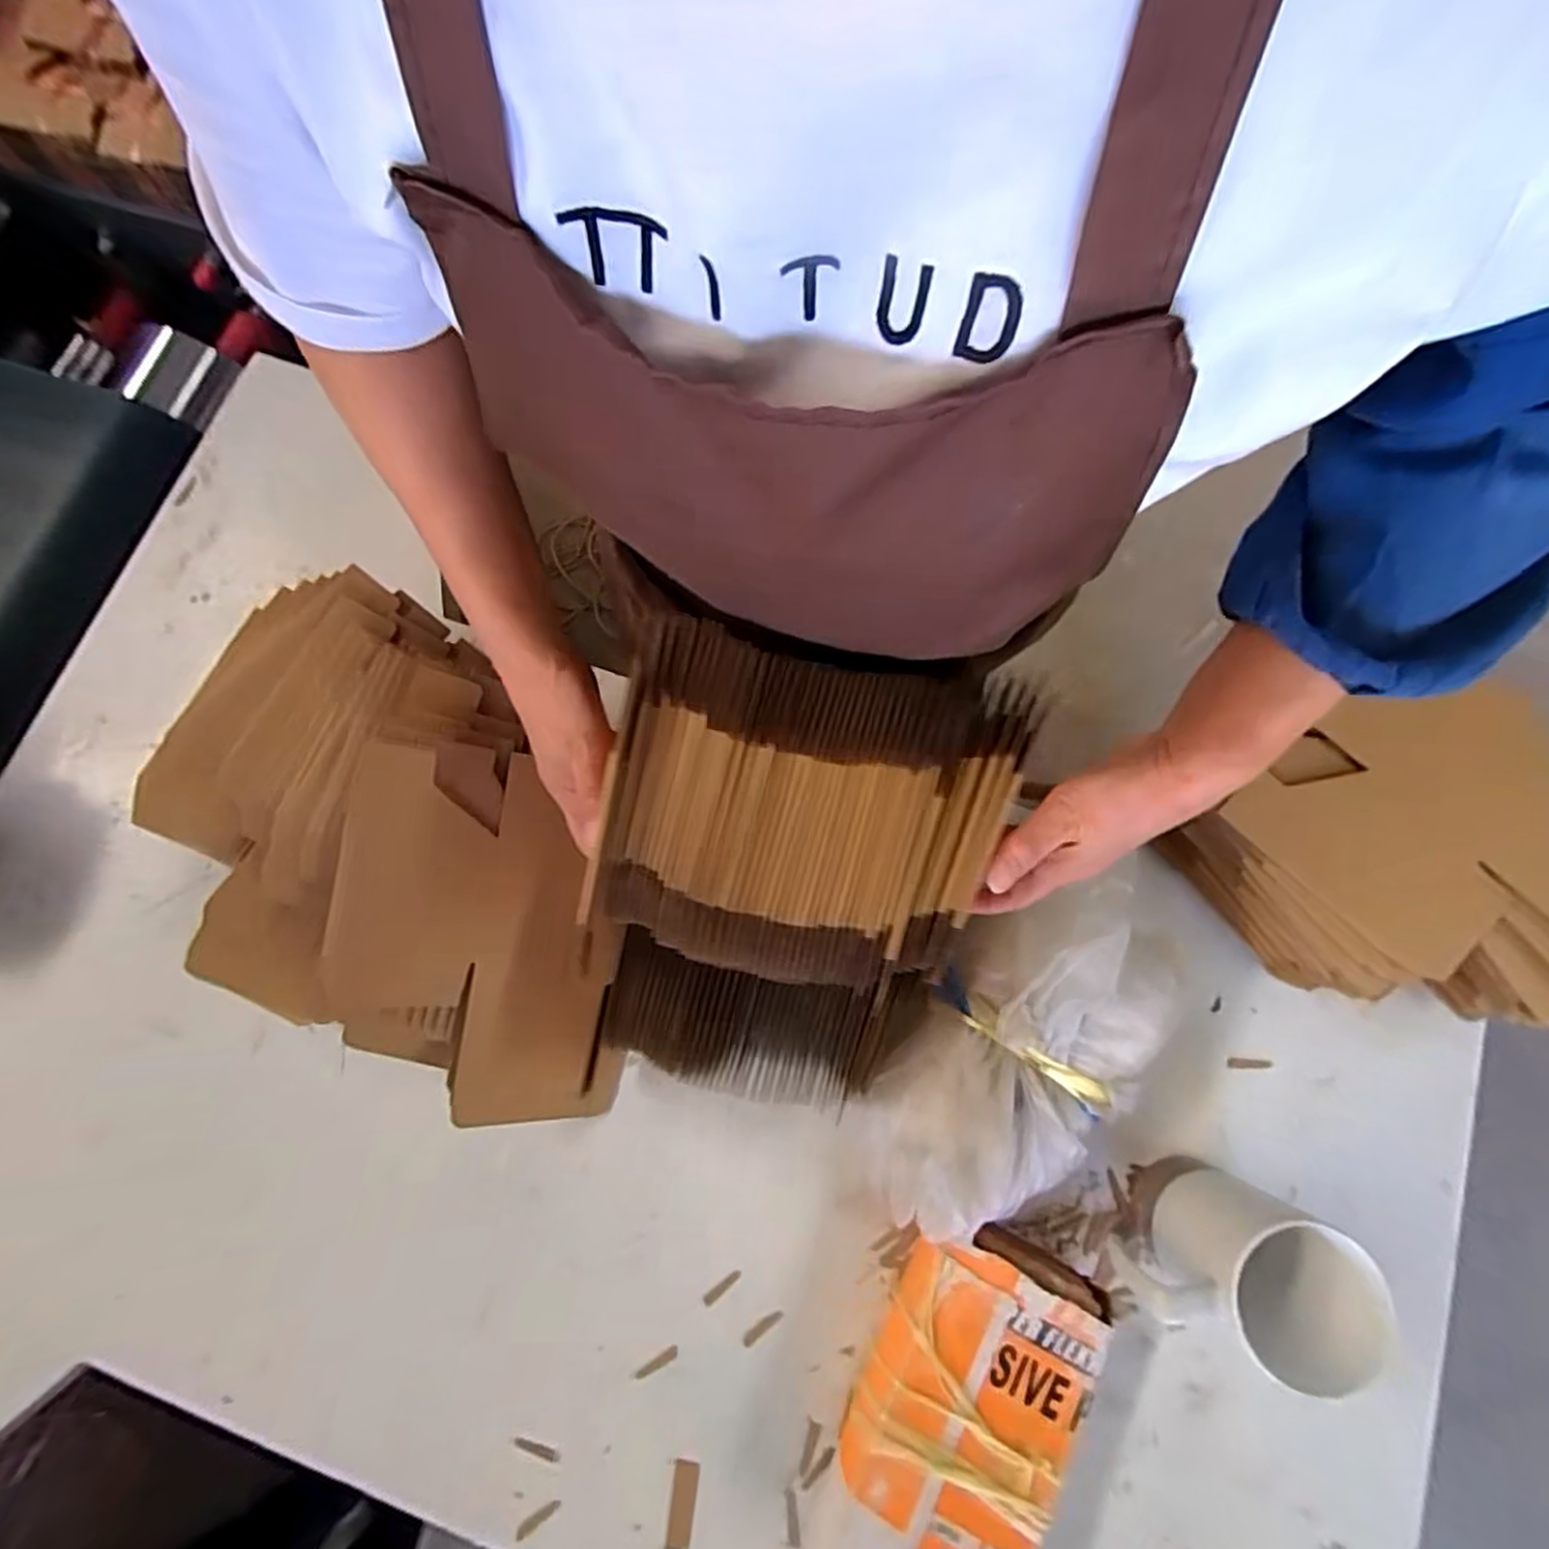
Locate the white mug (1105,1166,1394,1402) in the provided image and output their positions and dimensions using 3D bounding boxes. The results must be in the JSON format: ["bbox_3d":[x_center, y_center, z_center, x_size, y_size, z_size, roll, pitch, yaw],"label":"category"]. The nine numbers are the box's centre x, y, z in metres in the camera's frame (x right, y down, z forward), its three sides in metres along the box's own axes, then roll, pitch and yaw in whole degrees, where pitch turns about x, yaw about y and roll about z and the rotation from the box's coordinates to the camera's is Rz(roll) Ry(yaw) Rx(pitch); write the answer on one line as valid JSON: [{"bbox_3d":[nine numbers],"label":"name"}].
[{"bbox_3d":[0.278,0.300,0.426,0.094,0.106,0.097,31,78,8],"label":"white mug"}]

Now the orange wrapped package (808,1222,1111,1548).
[{"bbox_3d":[0.120,0.421,0.457,0.119,0.056,0.223,24,79,7],"label":"orange wrapped package"}]

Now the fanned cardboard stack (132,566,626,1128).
[{"bbox_3d":[-0.290,0.067,0.511,0.260,0.127,0.428,-28,78,-5],"label":"fanned cardboard stack"}]

